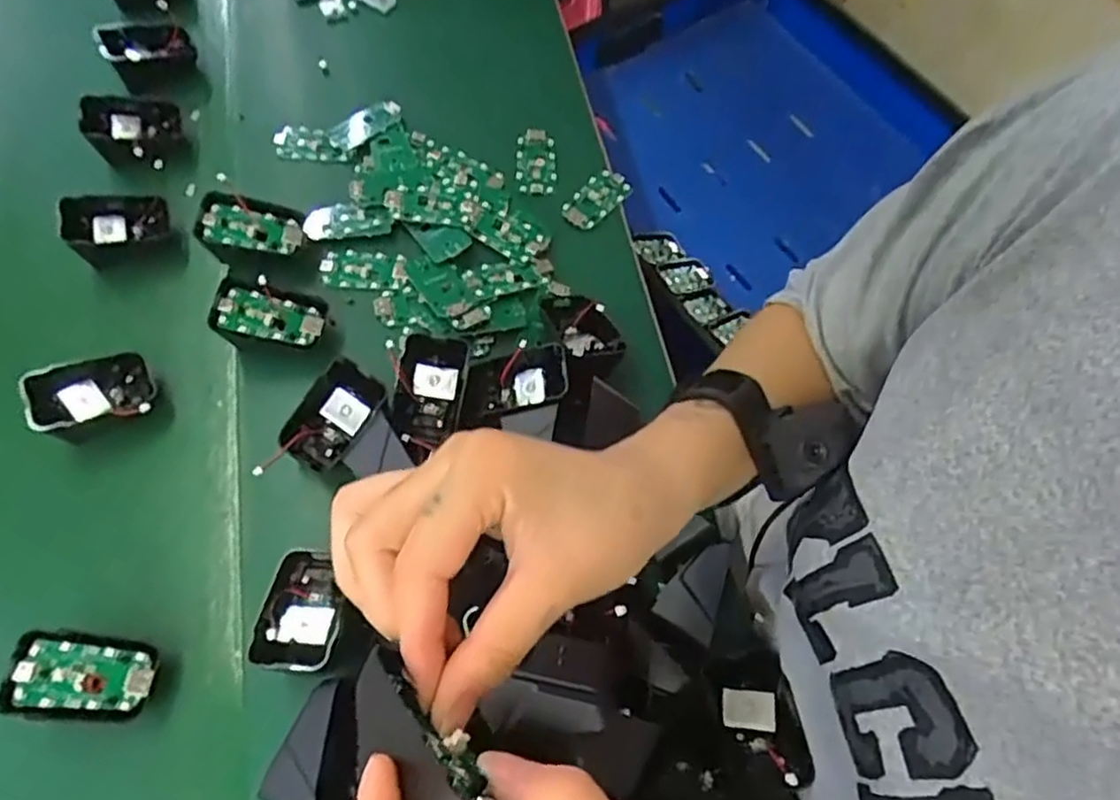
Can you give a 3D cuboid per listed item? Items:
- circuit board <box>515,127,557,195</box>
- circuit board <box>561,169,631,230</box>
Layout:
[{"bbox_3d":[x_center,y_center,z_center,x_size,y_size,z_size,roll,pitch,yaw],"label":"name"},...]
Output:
[{"bbox_3d":[-0.020,-0.195,0.565,0.032,0.009,0.061,0,65,-2],"label":"circuit board"},{"bbox_3d":[0.028,-0.161,0.554,0.033,0.010,0.059,39,70,15],"label":"circuit board"}]

